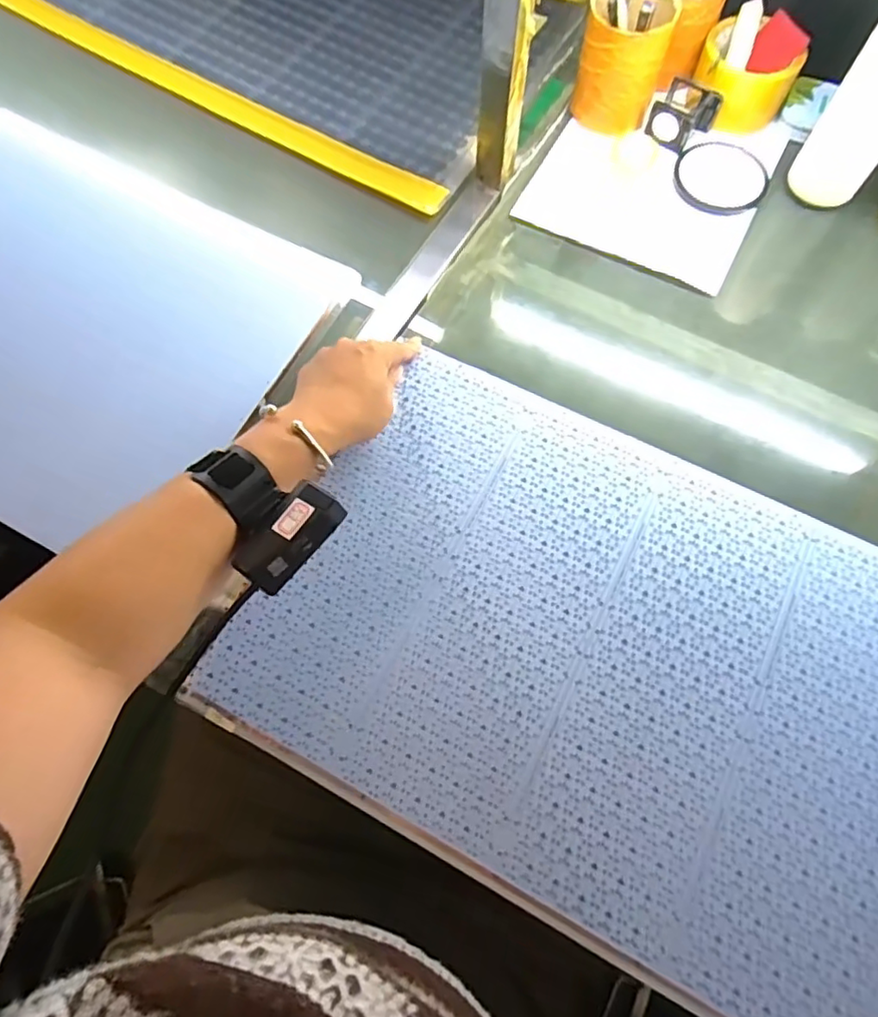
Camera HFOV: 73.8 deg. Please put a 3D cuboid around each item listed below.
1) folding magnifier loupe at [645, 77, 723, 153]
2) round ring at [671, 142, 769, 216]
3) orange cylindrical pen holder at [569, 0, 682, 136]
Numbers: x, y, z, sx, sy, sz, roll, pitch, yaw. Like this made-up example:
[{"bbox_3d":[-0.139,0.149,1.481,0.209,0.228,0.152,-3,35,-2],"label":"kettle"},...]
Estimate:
[{"bbox_3d":[0.247,-0.400,0.592,0.053,0.032,0.063,38,76,14],"label":"folding magnifier loupe"},{"bbox_3d":[0.281,-0.331,0.583,0.092,0.011,0.090,0,70,1],"label":"round ring"},{"bbox_3d":[0.178,-0.438,0.565,0.077,0.116,0.068,20,72,8],"label":"orange cylindrical pen holder"}]

